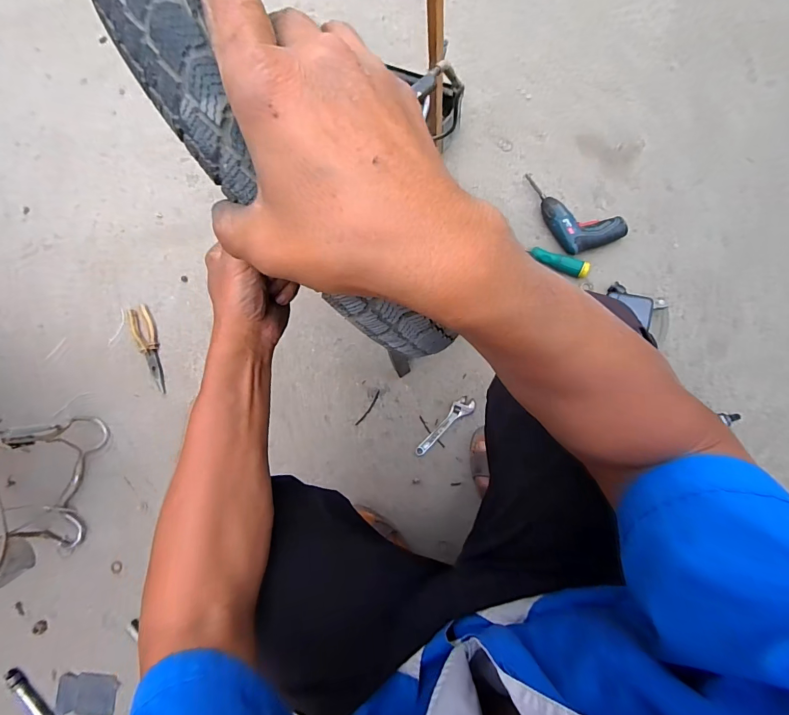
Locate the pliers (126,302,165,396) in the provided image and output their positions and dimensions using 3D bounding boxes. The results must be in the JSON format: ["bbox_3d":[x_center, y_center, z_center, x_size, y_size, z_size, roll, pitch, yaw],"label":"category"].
[{"bbox_3d":[-0.489,-0.020,0.781,0.040,0.013,0.184,-27,82,3],"label":"pliers"}]

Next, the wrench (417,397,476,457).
[{"bbox_3d":[0.090,0.126,0.719,0.142,0.009,0.033,-42,81,1],"label":"wrench"}]

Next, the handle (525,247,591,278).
[{"bbox_3d":[0.299,-0.175,0.703,0.104,0.024,0.026,25,88,8],"label":"handle"}]

